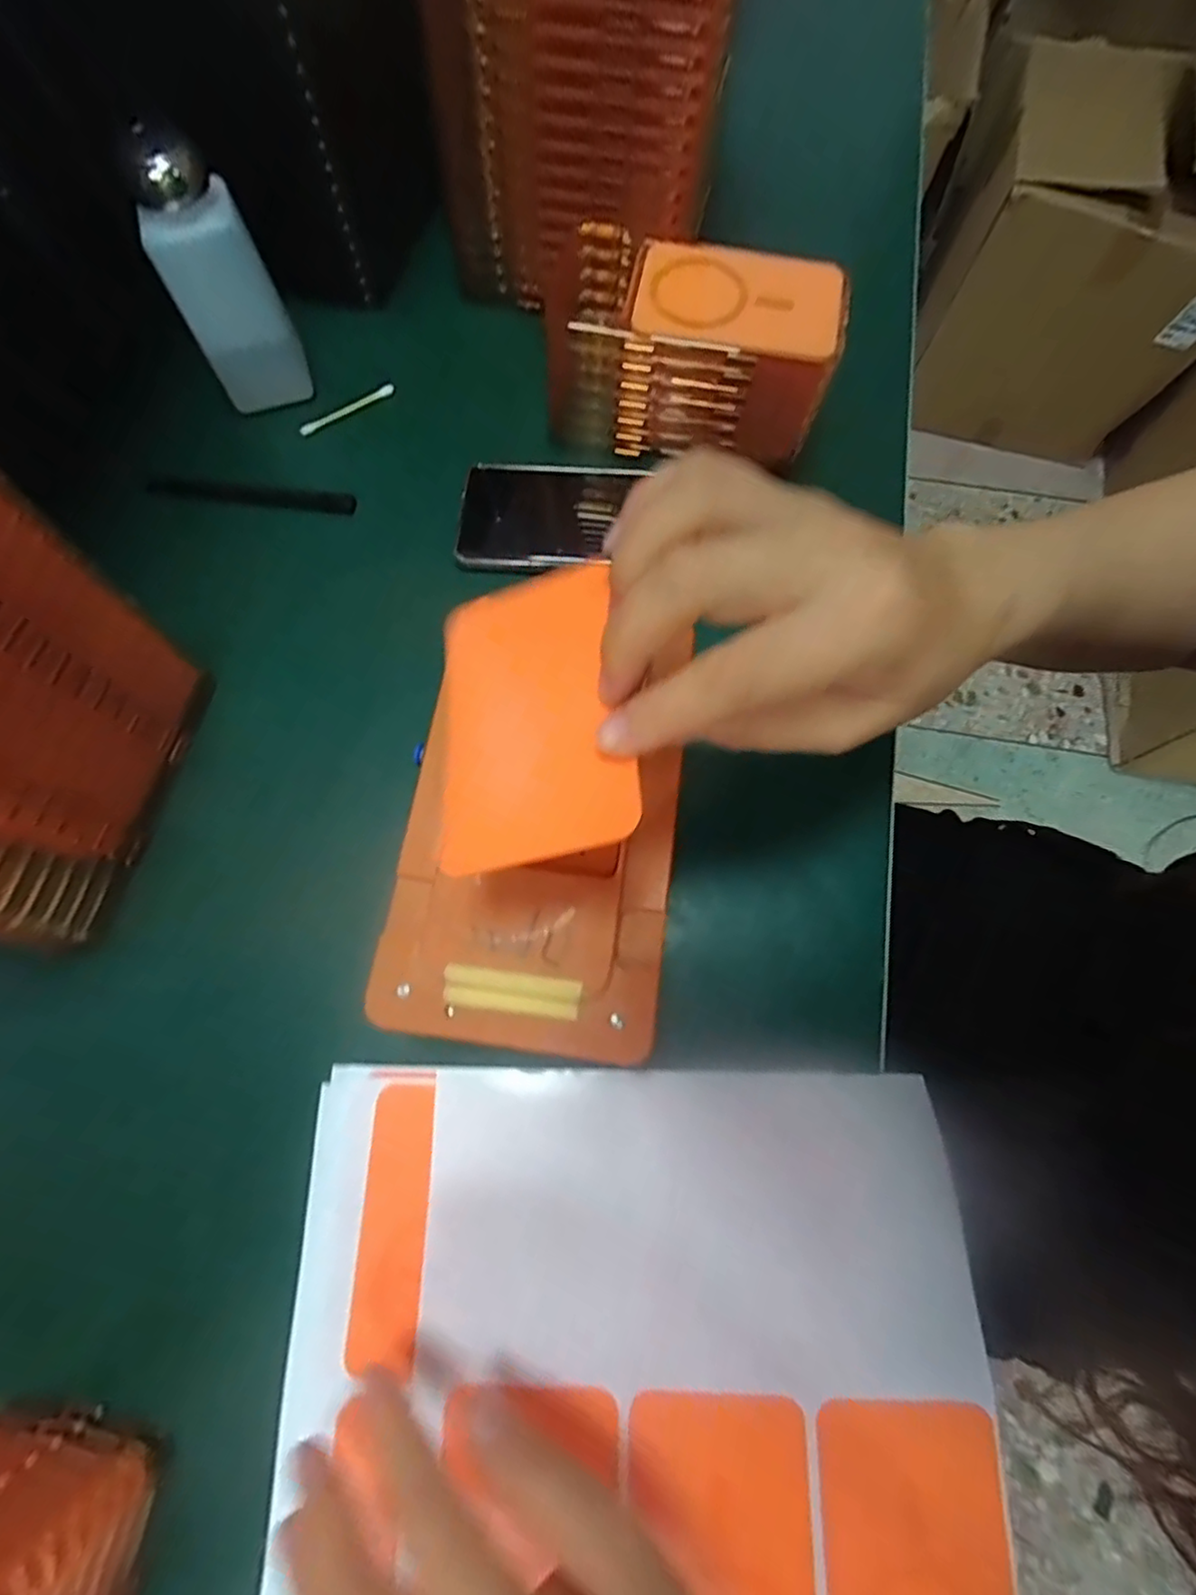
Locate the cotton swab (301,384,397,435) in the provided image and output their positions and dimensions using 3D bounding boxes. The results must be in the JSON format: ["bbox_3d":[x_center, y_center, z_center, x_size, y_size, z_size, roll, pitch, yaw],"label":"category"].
[{"bbox_3d":[-0.171,-0.266,0.425,0.071,0.005,0.008,-31,75,-10],"label":"cotton swab"}]

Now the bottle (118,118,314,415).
[{"bbox_3d":[-0.224,-0.304,0.372,0.057,0.122,0.050,-23,74,-8],"label":"bottle"}]

